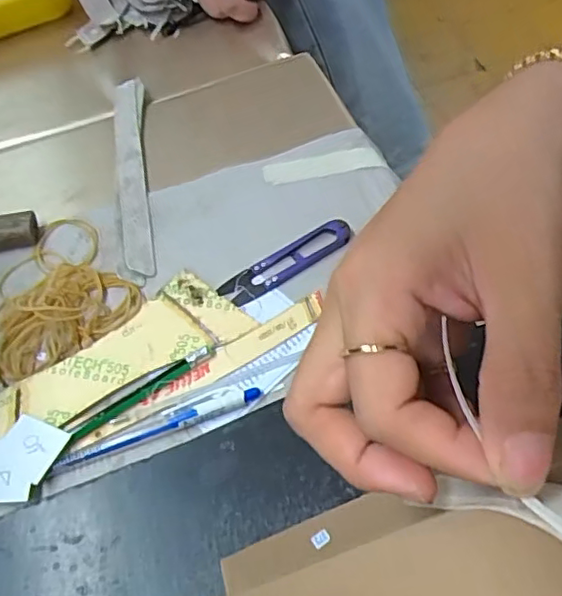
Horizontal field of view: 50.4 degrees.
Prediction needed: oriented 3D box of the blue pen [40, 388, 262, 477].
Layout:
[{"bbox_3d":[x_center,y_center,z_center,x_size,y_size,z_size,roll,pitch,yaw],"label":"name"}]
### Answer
[{"bbox_3d":[-0.070,0.073,0.335,0.121,0.005,0.009,-19,59,-10],"label":"blue pen"}]

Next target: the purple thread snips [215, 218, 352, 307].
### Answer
[{"bbox_3d":[0.003,-0.024,0.390,0.093,0.011,0.023,-29,61,-15],"label":"purple thread snips"}]

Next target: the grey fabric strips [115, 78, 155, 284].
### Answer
[{"bbox_3d":[-0.110,-0.096,0.446,0.023,0.014,0.192,-10,58,-4],"label":"grey fabric strips"}]

